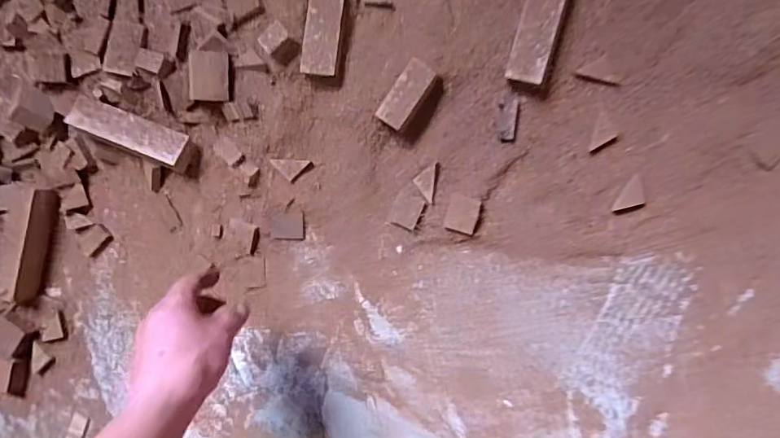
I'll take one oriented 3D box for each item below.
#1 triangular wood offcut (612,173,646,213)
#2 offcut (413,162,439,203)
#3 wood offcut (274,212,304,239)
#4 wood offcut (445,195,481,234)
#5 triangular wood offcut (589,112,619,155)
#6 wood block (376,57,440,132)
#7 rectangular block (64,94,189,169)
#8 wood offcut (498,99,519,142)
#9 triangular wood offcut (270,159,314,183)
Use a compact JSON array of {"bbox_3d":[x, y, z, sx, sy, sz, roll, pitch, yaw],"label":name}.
[{"bbox_3d":[0.237,-0.021,0.512,0.022,0.004,0.041,32,98,5],"label":"triangular wood offcut"},{"bbox_3d":[0.036,-0.039,0.544,0.021,0.013,0.040,8,95,8],"label":"offcut"},{"bbox_3d":[-0.111,0.007,0.575,0.032,0.004,0.028,0,94,9],"label":"wood offcut"},{"bbox_3d":[0.075,-0.005,0.540,0.031,0.015,0.035,16,96,7],"label":"wood offcut"},{"bbox_3d":[0.212,-0.082,0.514,0.021,0.005,0.039,18,96,7],"label":"triangular wood offcut"},{"bbox_3d":[0.018,-0.122,0.527,0.032,0.026,0.068,39,98,4],"label":"wood block"},{"bbox_3d":[-0.285,-0.093,0.565,0.133,0.010,0.044,19,96,7],"label":"rectangular block"},{"bbox_3d":[0.118,-0.099,0.526,0.018,0.012,0.040,2,94,8],"label":"wood offcut"},{"bbox_3d":[-0.105,-0.052,0.564,0.044,0.004,0.024,1,87,-5],"label":"triangular wood offcut"}]

